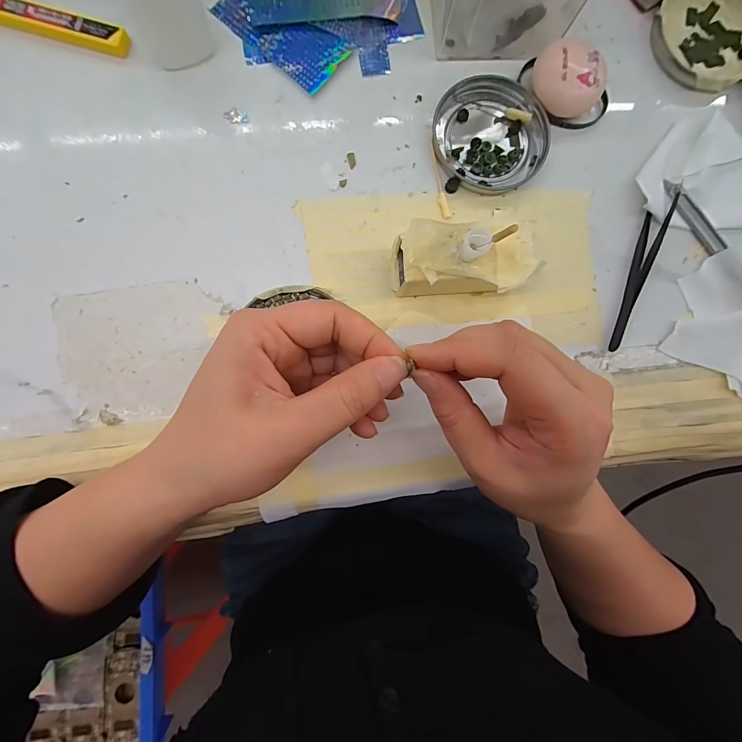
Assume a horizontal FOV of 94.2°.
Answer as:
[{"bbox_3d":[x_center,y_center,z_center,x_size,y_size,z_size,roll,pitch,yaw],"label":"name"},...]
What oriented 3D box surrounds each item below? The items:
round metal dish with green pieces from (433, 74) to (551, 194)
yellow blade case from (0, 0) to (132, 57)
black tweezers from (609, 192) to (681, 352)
[{"bbox_3d":[0.083,-0.162,0.237,0.074,0.009,0.076,0,87,-3],"label":"round metal dish with green pieces"},{"bbox_3d":[-0.210,-0.226,0.224,0.099,0.011,0.018,12,87,-2],"label":"yellow blade case"},{"bbox_3d":[0.183,-0.070,0.237,0.016,0.009,0.118,26,86,-2],"label":"black tweezers"}]

